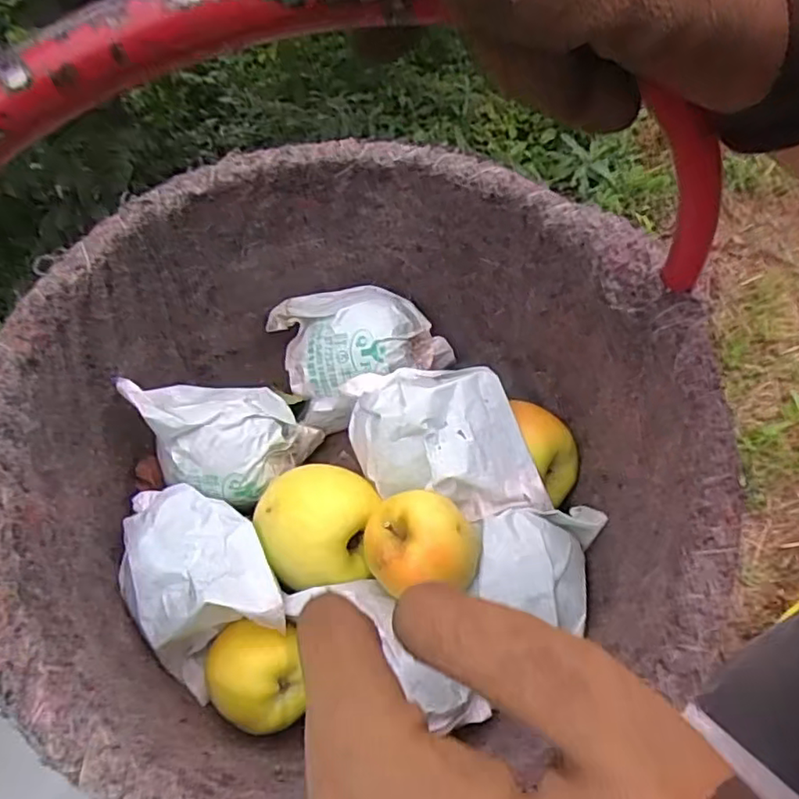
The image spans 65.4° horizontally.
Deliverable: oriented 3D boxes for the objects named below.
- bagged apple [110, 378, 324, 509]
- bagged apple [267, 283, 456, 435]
[{"bbox_3d":[-0.126,0.020,0.435,0.106,0.068,0.089,19,53,13],"label":"bagged apple"},{"bbox_3d":[-0.030,-0.043,0.487,0.123,0.071,0.095,-19,55,-16],"label":"bagged apple"}]

